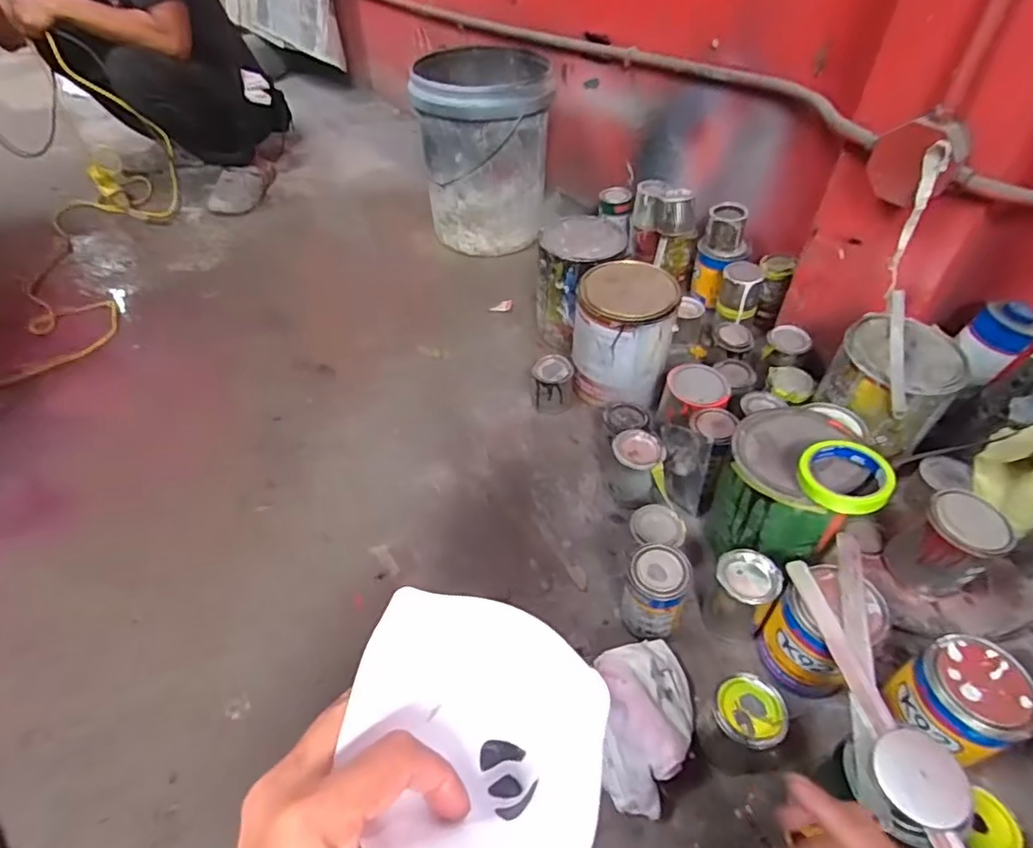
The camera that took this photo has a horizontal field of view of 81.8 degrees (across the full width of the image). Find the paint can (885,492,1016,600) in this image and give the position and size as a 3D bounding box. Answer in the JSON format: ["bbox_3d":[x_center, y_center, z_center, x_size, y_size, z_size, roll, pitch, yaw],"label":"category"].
[{"bbox_3d":[0.565,0.155,0.781,0.088,0.124,0.089,0,46,0],"label":"paint can"}]

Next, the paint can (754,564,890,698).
[{"bbox_3d":[0.358,0.253,0.710,0.098,0.151,0.110,-17,49,-15],"label":"paint can"}]

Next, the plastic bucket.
[{"bbox_3d":[-0.070,-0.579,1.306,0.262,0.350,0.258,-2,47,-2],"label":"plastic bucket"}]

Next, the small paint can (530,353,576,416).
[{"bbox_3d":[0.065,-0.069,1.061,0.073,0.075,0.077,-2,47,-3],"label":"small paint can"}]

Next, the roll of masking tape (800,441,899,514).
[{"bbox_3d":[0.375,0.060,0.682,0.086,0.035,0.098,-28,52,-26],"label":"roll of masking tape"}]

